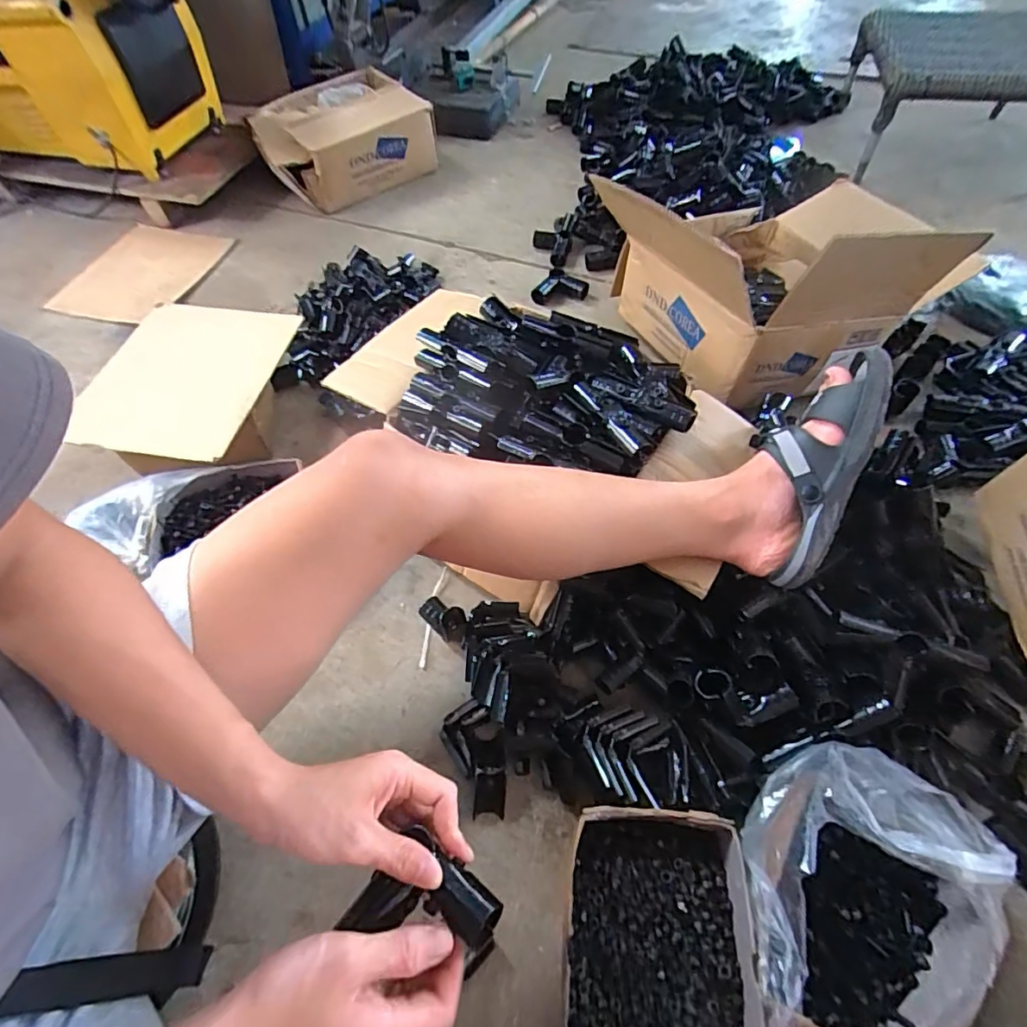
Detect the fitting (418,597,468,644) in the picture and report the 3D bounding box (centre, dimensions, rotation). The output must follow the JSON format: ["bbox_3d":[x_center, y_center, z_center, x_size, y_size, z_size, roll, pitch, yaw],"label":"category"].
[{"bbox_3d":[-0.090,0.123,0.662,0.077,0.061,0.029,37,66,23],"label":"fitting"}]

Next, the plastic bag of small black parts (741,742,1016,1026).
[{"bbox_3d":[0.288,0.344,0.463,0.193,0.138,0.238,27,63,18],"label":"plastic bag of small black parts"}]

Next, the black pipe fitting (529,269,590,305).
[{"bbox_3d":[0.090,-0.418,1.016,0.090,0.037,0.096,23,61,16],"label":"black pipe fitting"}]

